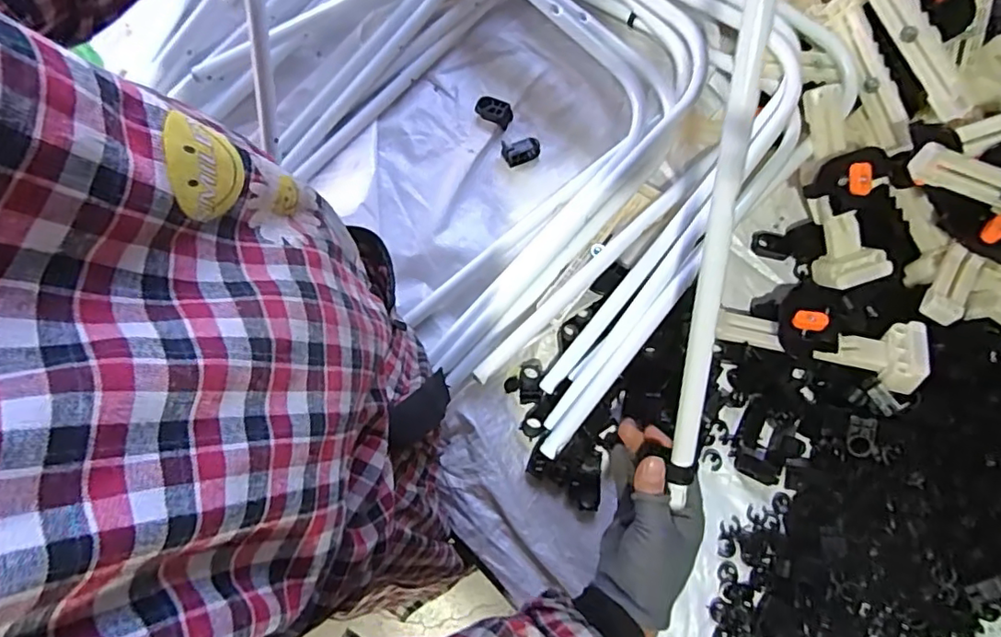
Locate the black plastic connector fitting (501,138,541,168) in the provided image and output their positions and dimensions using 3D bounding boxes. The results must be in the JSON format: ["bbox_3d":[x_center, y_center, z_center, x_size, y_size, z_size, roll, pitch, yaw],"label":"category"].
[{"bbox_3d":[0.024,-0.190,0.661,0.043,0.019,0.025,-10,72,-4],"label":"black plastic connector fitting"}]

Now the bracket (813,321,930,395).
[{"bbox_3d":[0.374,0.035,0.580,0.091,0.029,0.065,5,55,36],"label":"bracket"}]

